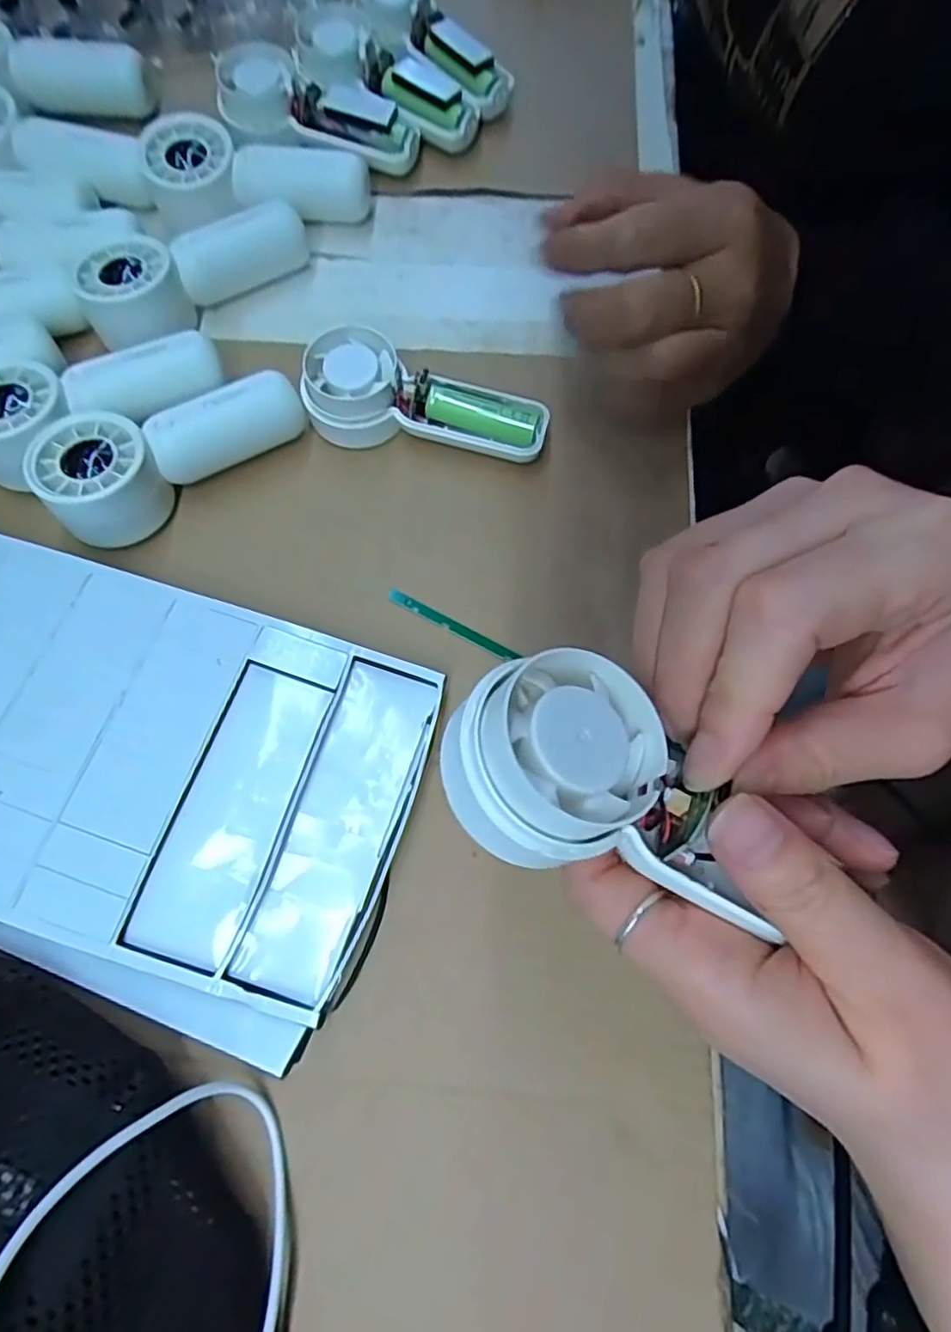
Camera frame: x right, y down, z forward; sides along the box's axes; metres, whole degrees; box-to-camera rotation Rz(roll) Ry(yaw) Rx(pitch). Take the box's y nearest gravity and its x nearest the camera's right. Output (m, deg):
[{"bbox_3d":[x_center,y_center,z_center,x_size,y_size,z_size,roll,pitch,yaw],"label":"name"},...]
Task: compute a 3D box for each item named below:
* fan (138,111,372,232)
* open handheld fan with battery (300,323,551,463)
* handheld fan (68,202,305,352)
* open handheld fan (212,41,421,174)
[{"bbox_3d":[-0.114,-0.250,0.343,0.110,0.033,0.046,7,72,3],"label":"fan"},{"bbox_3d":[-0.022,-0.120,0.300,0.109,0.031,0.044,11,72,4],"label":"open handheld fan with battery"},{"bbox_3d":[-0.141,-0.199,0.328,0.111,0.034,0.041,-37,75,-11],"label":"handheld fan"},{"bbox_3d":[-0.084,-0.301,0.358,0.113,0.027,0.042,17,72,6],"label":"open handheld fan"}]

